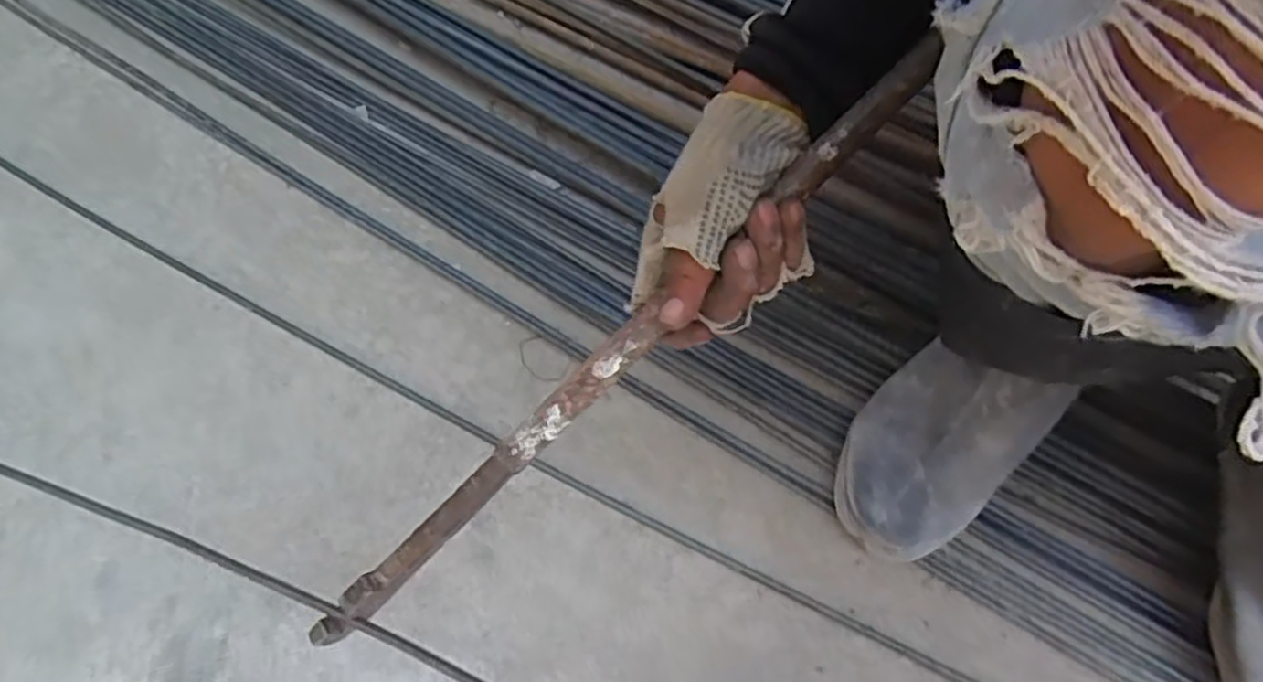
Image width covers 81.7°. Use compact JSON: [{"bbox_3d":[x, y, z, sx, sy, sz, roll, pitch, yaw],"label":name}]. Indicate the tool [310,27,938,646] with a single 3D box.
[{"bbox_3d":[-0.004,0.005,0.417,0.471,0.024,0.021,-44,68,2],"label":"tool"}]

